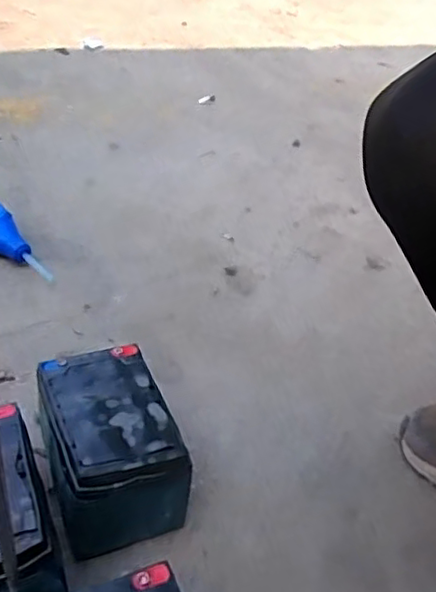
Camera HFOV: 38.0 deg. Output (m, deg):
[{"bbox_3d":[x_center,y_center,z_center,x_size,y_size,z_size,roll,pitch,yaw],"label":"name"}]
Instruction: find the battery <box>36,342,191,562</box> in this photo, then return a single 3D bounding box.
[{"bbox_3d":[-0.098,0.137,0.575,0.108,0.108,0.160,-9,42,-18],"label":"battery"}]

